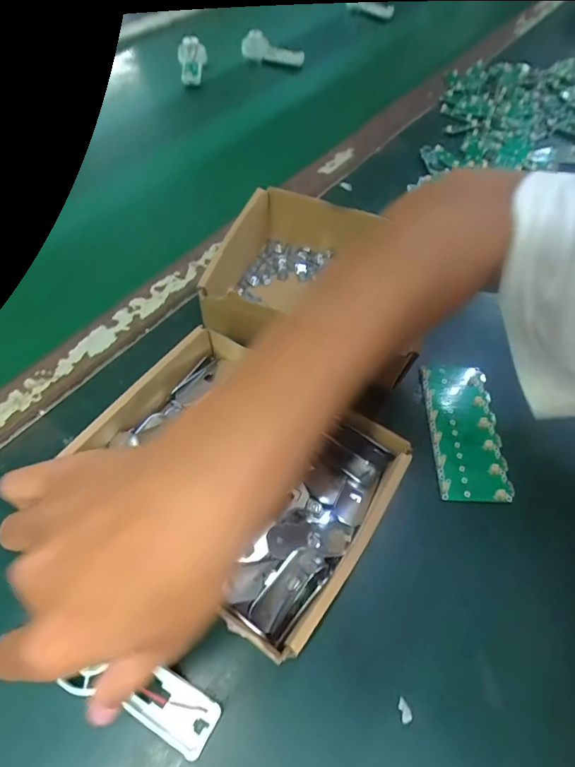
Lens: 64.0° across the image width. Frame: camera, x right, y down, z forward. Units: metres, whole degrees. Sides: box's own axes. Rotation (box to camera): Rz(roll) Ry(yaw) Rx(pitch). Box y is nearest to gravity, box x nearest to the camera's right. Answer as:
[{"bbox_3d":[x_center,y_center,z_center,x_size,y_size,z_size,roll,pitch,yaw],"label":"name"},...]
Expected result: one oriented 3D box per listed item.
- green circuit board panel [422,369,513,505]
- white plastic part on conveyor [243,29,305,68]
[{"bbox_3d":[0.133,0.034,0.346,0.051,0.007,0.109,1,58,0],"label":"green circuit board panel"},{"bbox_3d":[-0.019,-0.470,0.651,0.100,0.032,0.013,27,59,15],"label":"white plastic part on conveyor"}]

